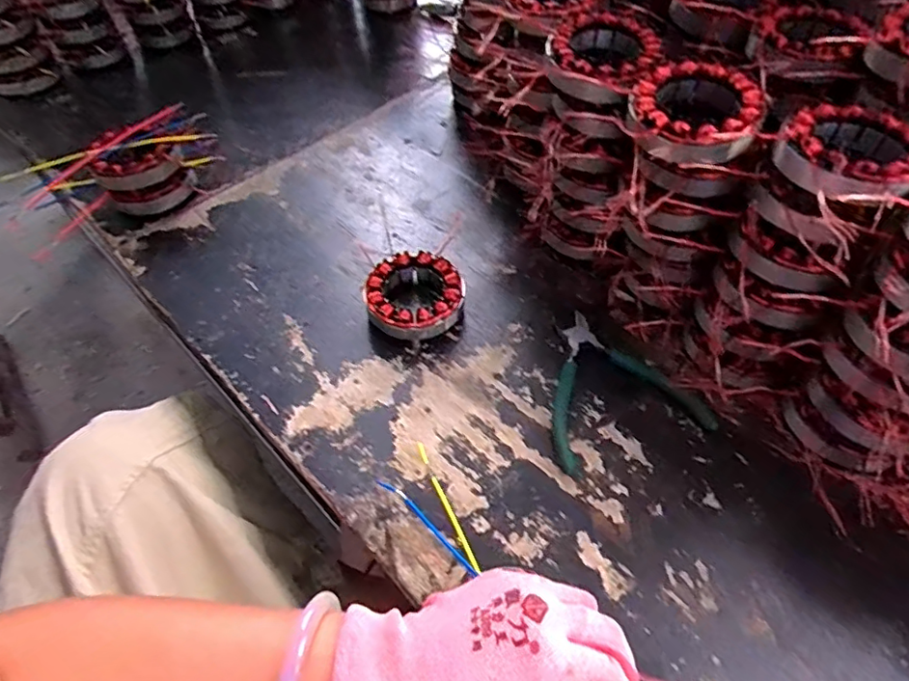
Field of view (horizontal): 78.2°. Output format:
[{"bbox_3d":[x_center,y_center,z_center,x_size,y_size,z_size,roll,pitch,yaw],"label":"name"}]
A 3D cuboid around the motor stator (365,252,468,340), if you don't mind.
[{"bbox_3d":[-0.035,-0.040,0.505,0.086,0.033,0.082,2,55,6],"label":"motor stator"}]

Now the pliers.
[{"bbox_3d":[0.126,0.032,0.460,0.126,0.009,0.135,-15,55,-6],"label":"pliers"}]

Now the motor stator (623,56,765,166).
[{"bbox_3d":[0.165,-0.159,0.392,0.084,0.027,0.089,-2,53,2],"label":"motor stator"}]

